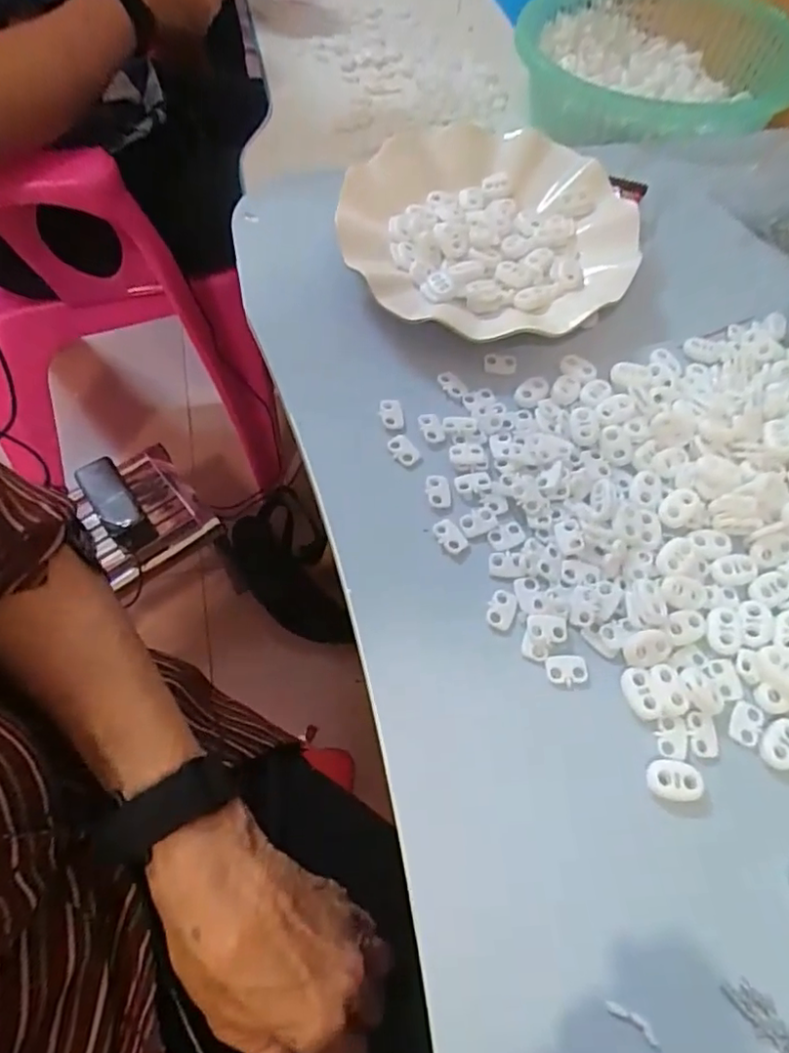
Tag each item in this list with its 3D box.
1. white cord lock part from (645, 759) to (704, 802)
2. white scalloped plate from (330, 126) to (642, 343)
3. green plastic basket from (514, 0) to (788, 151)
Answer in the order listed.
[{"bbox_3d":[0.112,0.101,0.239,0.021,0.004,0.015,7,61,3],"label":"white cord lock part"},{"bbox_3d":[0.056,-0.182,0.378,0.180,0.038,0.187,-19,63,-11],"label":"white scalloped plate"},{"bbox_3d":[0.204,-0.375,0.481,0.184,0.057,0.217,-4,61,0],"label":"green plastic basket"}]

